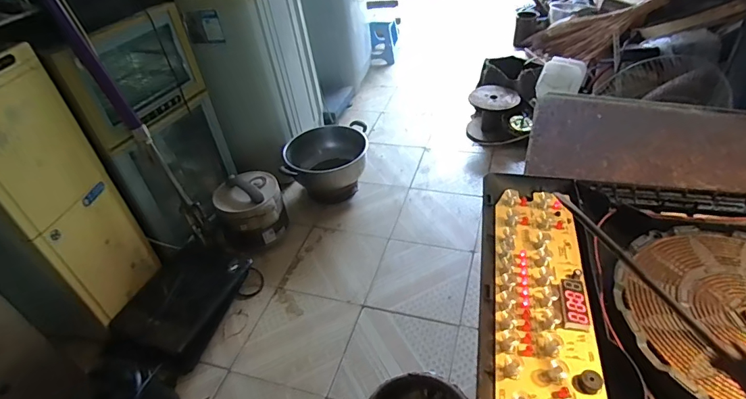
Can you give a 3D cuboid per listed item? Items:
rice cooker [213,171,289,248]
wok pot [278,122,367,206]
[{"bbox_3d":[-0.427,0.027,1.519,0.225,0.193,0.213,-18,41,-13],"label":"rice cooker"},{"bbox_3d":[-0.176,-0.147,1.744,0.316,0.220,0.307,-4,40,3],"label":"wok pot"}]

